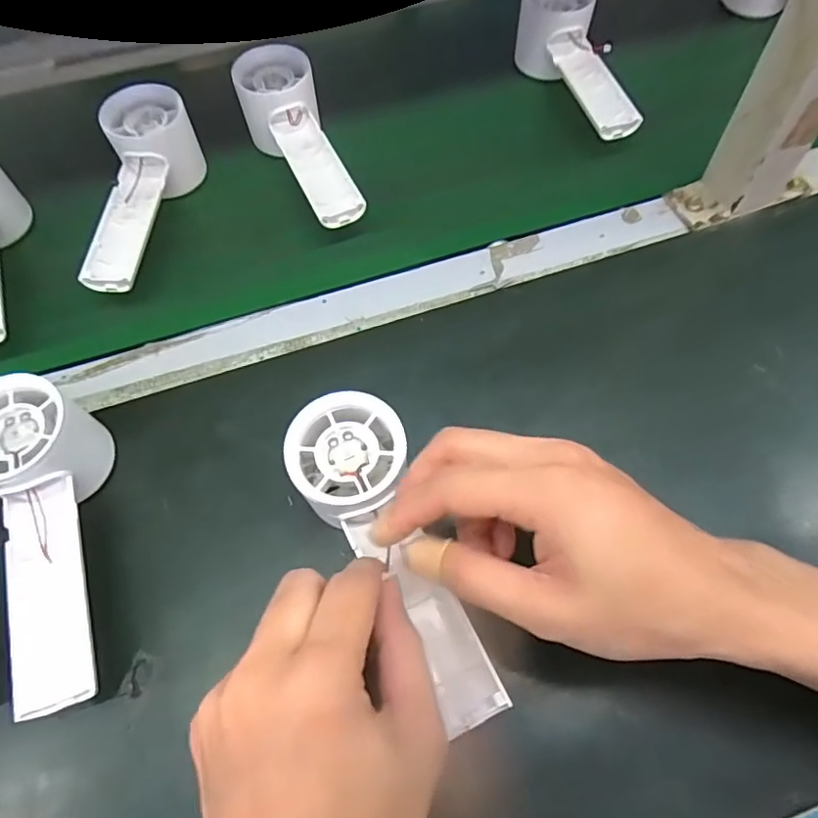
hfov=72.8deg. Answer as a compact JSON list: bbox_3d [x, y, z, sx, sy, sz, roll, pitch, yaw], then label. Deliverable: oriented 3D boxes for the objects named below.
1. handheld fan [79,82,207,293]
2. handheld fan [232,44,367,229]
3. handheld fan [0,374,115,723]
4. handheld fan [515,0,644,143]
[{"bbox_3d":[-0.184,-0.150,0.383,0.054,0.054,0.150,-3,66,0],"label":"handheld fan"},{"bbox_3d":[-0.082,-0.192,0.403,0.060,0.053,0.154,-19,67,-7],"label":"handheld fan"},{"bbox_3d":[-0.182,0.065,0.273,0.050,0.059,0.154,-15,66,-5],"label":"handheld fan"},{"bbox_3d":[0.130,-0.272,0.441,0.056,0.056,0.156,-11,66,-4],"label":"handheld fan"}]

